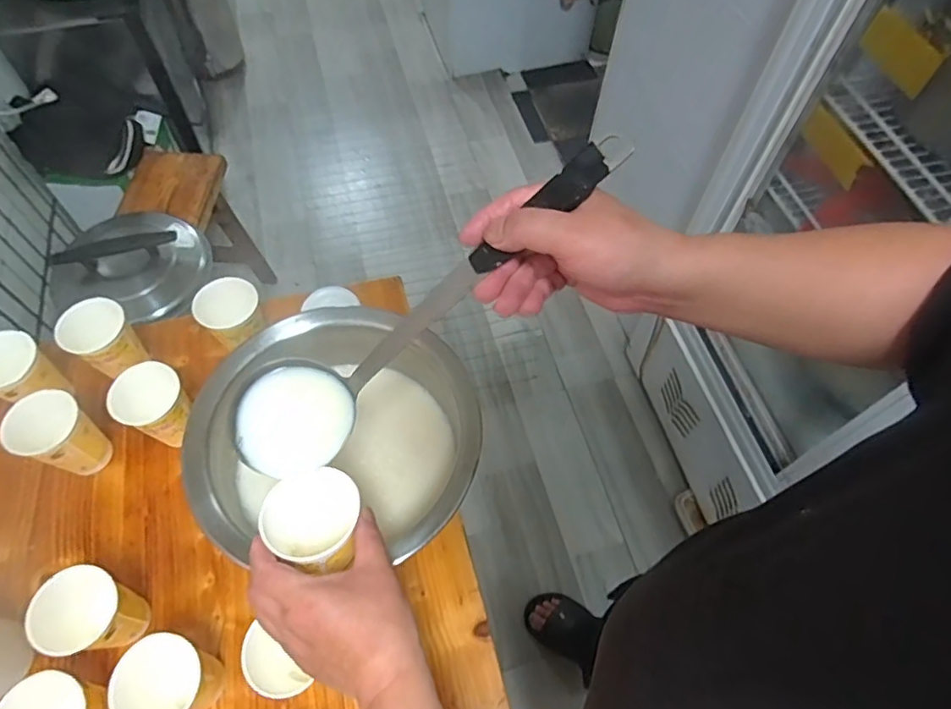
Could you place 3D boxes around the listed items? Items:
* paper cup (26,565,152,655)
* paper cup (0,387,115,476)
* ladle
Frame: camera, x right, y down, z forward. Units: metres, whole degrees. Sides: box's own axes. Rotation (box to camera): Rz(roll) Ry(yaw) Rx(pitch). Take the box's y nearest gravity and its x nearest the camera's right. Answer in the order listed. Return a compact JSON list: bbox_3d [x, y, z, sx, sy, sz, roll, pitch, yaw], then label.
[{"bbox_3d":[-0.386,0.263,0.588,0.071,0.095,0.074,1,59,-2],"label":"paper cup"},{"bbox_3d":[-0.481,0.099,0.679,0.067,0.109,0.074,28,62,13],"label":"paper cup"},{"bbox_3d":[-0.045,-0.031,0.403,0.342,0.076,0.076,-39,58,26],"label":"ladle"}]

